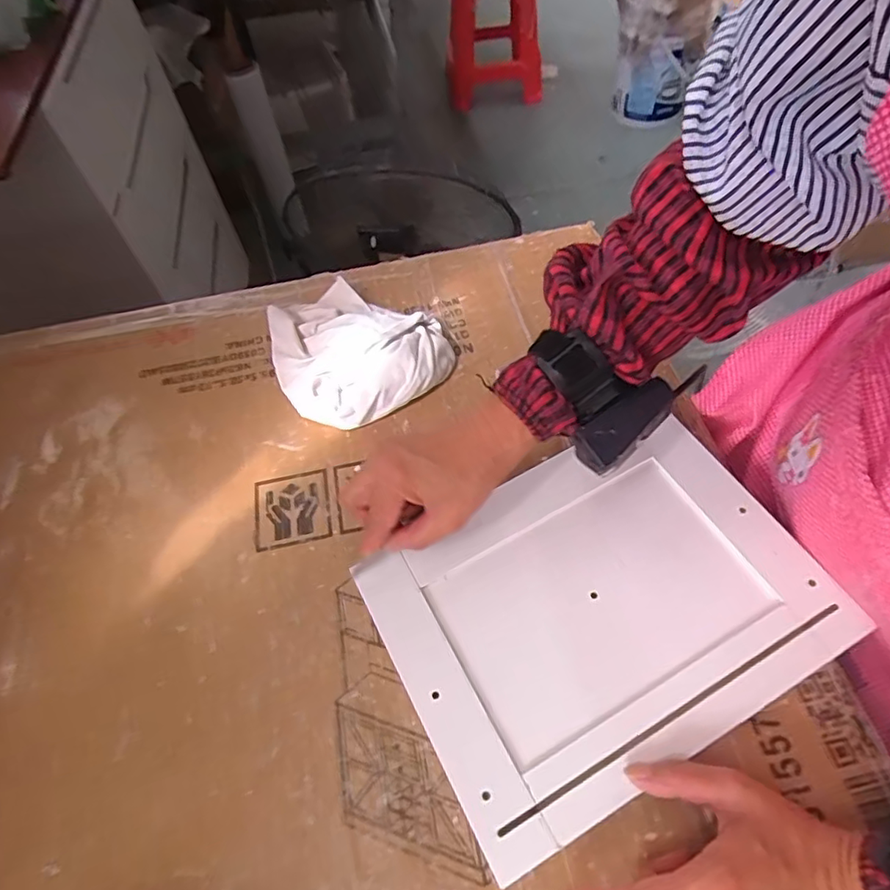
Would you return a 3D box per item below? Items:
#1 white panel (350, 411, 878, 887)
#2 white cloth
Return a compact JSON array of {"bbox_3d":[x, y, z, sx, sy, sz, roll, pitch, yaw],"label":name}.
[{"bbox_3d":[0.107,0.108,0.394,0.282,0.016,0.207,-26,59,-12],"label":"white panel"},{"bbox_3d":[-0.086,-0.101,0.536,0.153,0.048,0.169,-23,58,-10],"label":"white cloth"}]

